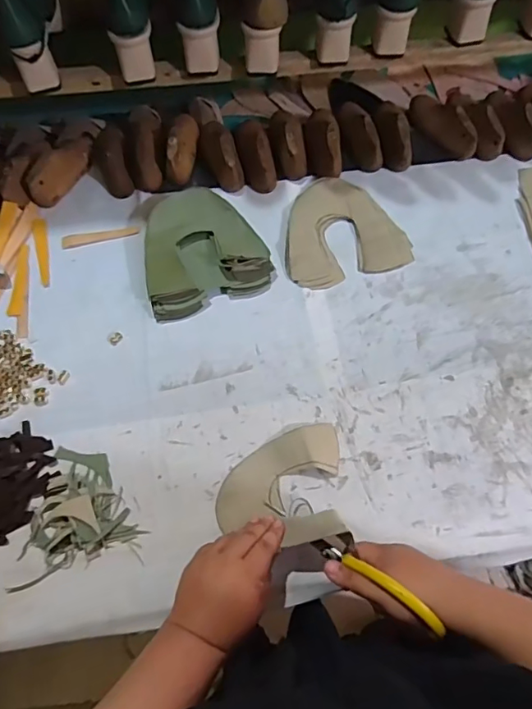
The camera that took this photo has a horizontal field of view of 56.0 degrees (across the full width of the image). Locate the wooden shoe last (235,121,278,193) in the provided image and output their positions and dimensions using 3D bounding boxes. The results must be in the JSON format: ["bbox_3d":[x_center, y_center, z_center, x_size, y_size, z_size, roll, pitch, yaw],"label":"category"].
[{"bbox_3d":[-0.016,-0.313,0.766,0.050,0.052,0.131,-17,68,-7],"label":"wooden shoe last"}]

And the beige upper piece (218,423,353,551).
[{"bbox_3d":[0.017,0.149,0.552,0.153,0.060,0.130,-14,67,-5],"label":"beige upper piece"}]

